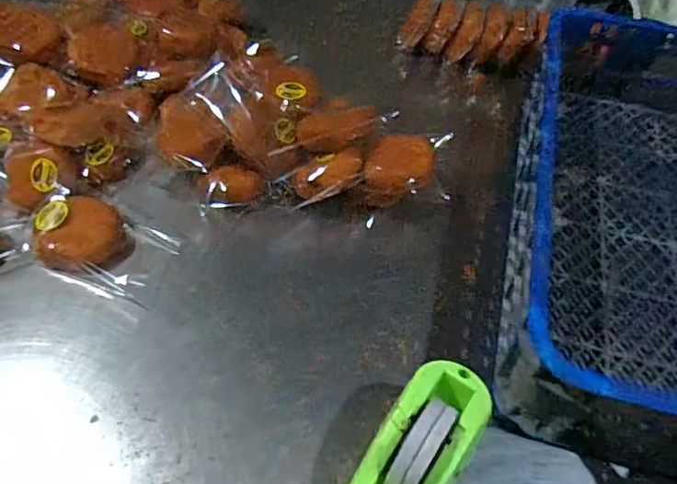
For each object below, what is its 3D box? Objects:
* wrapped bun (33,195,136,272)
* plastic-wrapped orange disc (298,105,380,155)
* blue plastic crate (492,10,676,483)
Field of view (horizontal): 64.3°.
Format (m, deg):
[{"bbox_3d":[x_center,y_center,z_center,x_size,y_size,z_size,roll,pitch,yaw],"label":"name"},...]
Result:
[{"bbox_3d":[-0.308,-0.007,0.646,0.098,0.041,0.102,-32,60,-24],"label":"wrapped bun"},{"bbox_3d":[-0.001,-0.143,0.693,0.102,0.045,0.058,-13,54,-12],"label":"plastic-wrapped orange disc"},{"bbox_3d":[0.443,-0.043,0.667,0.417,0.133,0.655,15,54,9],"label":"blue plastic crate"}]

